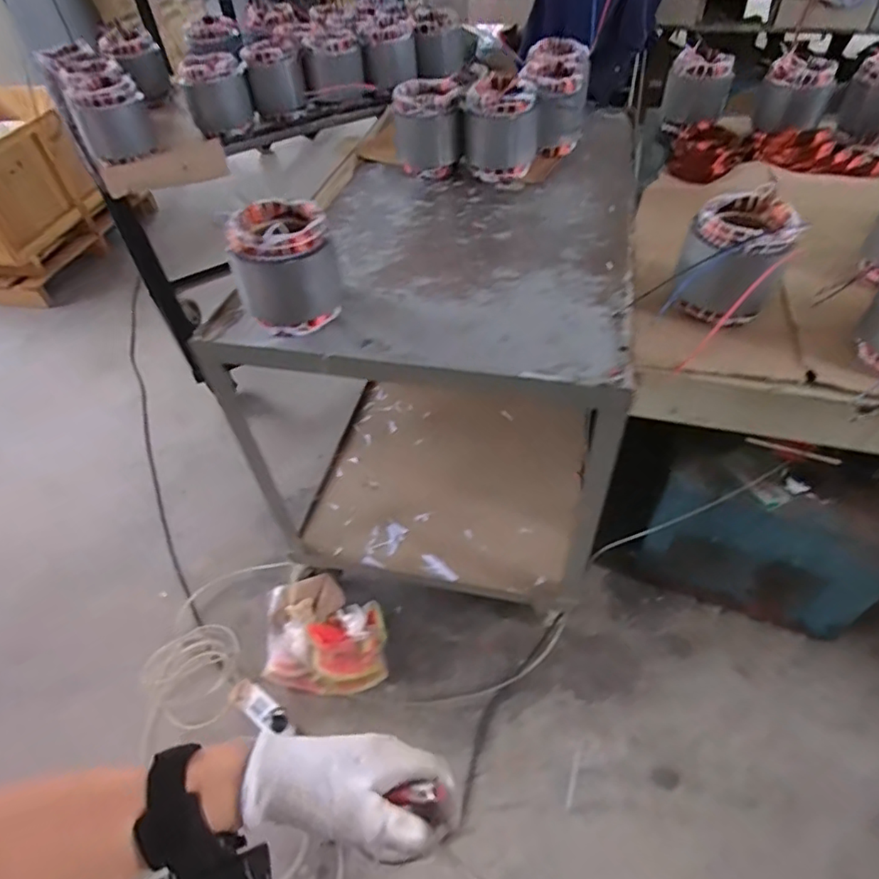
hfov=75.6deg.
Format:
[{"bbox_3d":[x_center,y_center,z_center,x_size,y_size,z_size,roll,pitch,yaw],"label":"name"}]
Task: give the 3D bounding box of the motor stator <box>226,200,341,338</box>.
[{"bbox_3d":[-0.238,-0.269,0.889,0.153,0.166,0.143,-17,49,-11],"label":"motor stator"}]

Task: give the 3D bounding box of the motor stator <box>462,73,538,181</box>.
[{"bbox_3d":[0.137,-0.701,1.270,0.158,0.175,0.178,2,48,6],"label":"motor stator"}]

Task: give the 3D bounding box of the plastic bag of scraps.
[{"bbox_3d":[-0.265,0.460,1.346,0.282,0.144,0.241,-1,47,2],"label":"plastic bag of scraps"}]

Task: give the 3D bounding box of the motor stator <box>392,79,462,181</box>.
[{"bbox_3d":[-0.030,-0.703,1.289,0.153,0.165,0.145,-4,48,1],"label":"motor stator"}]

